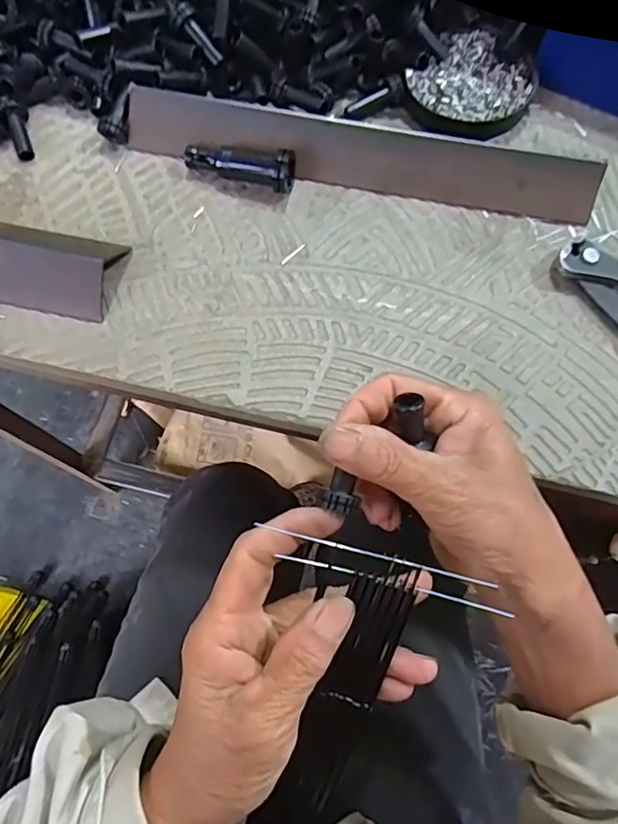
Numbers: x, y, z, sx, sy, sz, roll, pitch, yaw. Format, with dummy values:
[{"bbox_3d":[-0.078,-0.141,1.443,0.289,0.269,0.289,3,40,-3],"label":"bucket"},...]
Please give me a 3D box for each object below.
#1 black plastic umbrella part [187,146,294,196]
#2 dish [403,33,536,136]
[{"bbox_3d":[-0.043,-0.147,0.346,0.066,0.027,0.024,8,70,3],"label":"black plastic umbrella part"},{"bbox_3d":[0.106,-0.212,0.372,0.073,0.014,0.071,0,70,0],"label":"dish"}]

